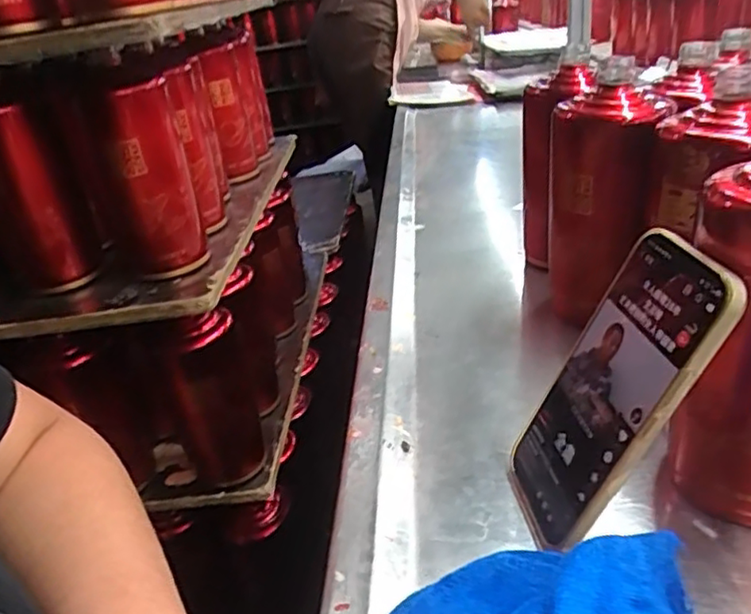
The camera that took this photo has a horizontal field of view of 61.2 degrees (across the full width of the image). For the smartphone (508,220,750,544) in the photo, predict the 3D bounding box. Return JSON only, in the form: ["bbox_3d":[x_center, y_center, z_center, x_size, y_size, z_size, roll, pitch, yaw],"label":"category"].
[{"bbox_3d":[0.113,0.043,0.316,0.008,0.163,0.078,13,27,-18],"label":"smartphone"}]

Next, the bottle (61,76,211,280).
[{"bbox_3d":[-0.202,-0.108,0.550,0.087,0.164,0.072,-17,28,-13],"label":"bottle"}]

